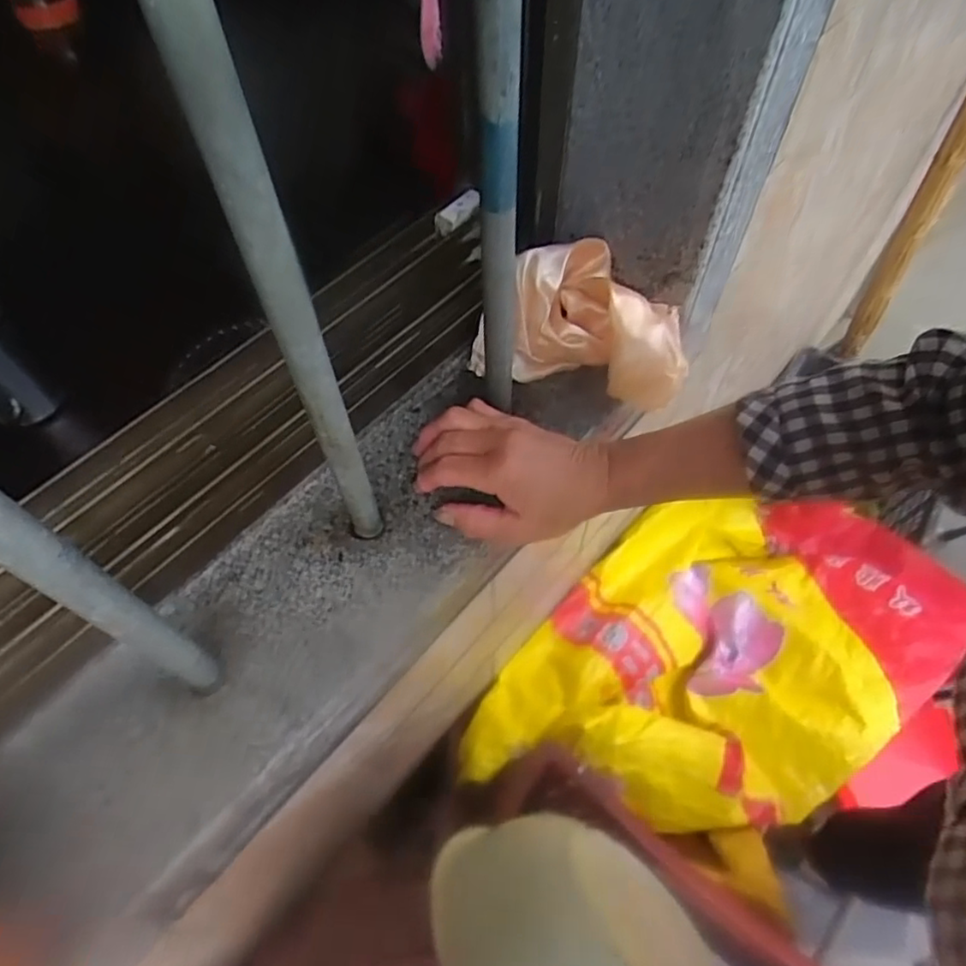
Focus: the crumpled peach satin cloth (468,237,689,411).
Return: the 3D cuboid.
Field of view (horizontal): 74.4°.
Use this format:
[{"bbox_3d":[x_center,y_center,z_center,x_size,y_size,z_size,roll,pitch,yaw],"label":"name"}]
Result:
[{"bbox_3d":[0.084,-0.129,0.505,0.160,0.064,0.108,18,59,12],"label":"crumpled peach satin cloth"}]

